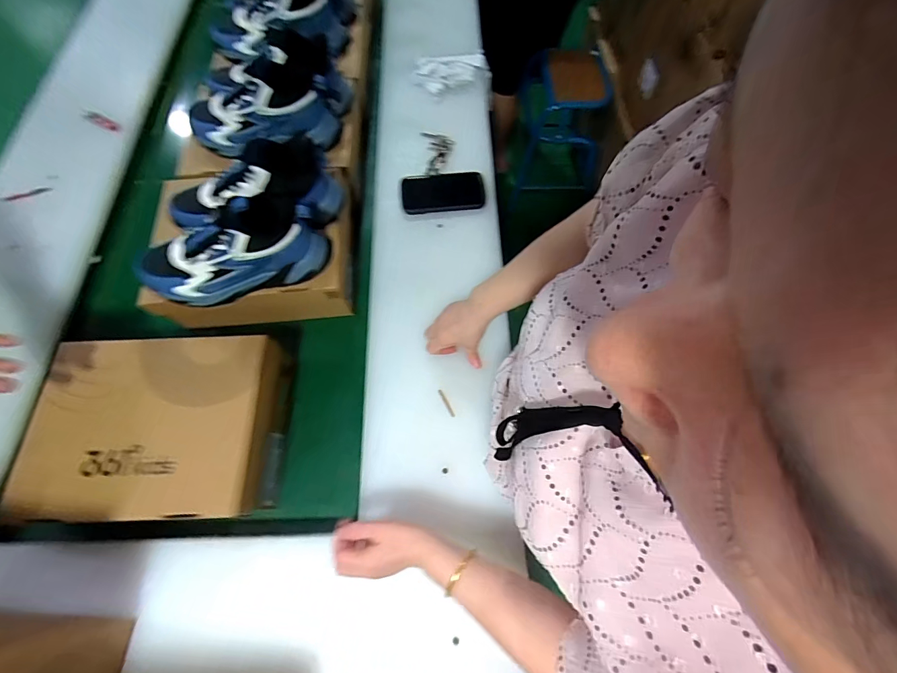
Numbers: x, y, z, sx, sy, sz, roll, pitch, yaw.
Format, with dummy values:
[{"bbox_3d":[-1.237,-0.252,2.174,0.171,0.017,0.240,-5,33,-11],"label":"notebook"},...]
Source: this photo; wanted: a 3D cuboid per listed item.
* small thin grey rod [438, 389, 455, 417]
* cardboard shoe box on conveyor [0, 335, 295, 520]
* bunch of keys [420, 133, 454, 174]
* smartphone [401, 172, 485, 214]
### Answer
[{"bbox_3d":[-0.003,0.107,0.622,0.008,0.004,0.048,-28,74,-8],"label":"small thin grey rod"},{"bbox_3d":[-0.418,0.137,0.583,0.318,0.116,0.242,-2,72,1],"label":"cardboard shoe box on conveyor"},{"bbox_3d":[-0.019,-0.392,0.831,0.069,0.015,0.118,-7,72,-1],"label":"bunch of keys"},{"bbox_3d":[-0.011,-0.290,0.778,0.162,0.017,0.091,-6,78,-4],"label":"smartphone"}]

